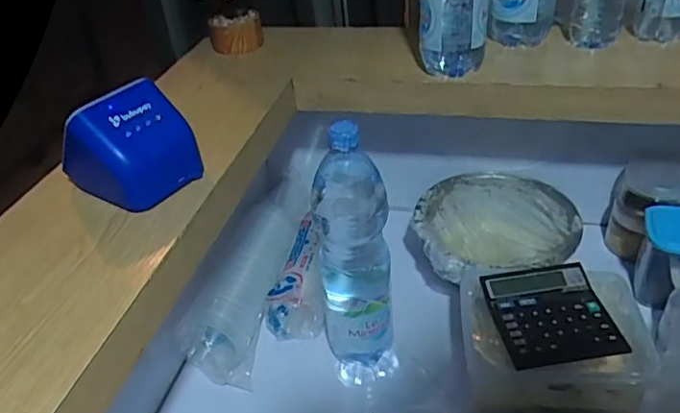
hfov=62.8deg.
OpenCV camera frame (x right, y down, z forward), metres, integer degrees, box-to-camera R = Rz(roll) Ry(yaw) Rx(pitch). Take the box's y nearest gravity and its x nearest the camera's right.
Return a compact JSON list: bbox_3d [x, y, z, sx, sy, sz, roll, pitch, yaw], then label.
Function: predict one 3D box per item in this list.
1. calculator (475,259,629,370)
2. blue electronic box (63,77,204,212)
[{"bbox_3d":[0.242,0.121,0.647,0.128,0.019,0.132,-7,37,-2],"label":"calculator"},{"bbox_3d":[-0.207,-0.063,0.554,0.098,0.088,0.096,21,44,31],"label":"blue electronic box"}]

